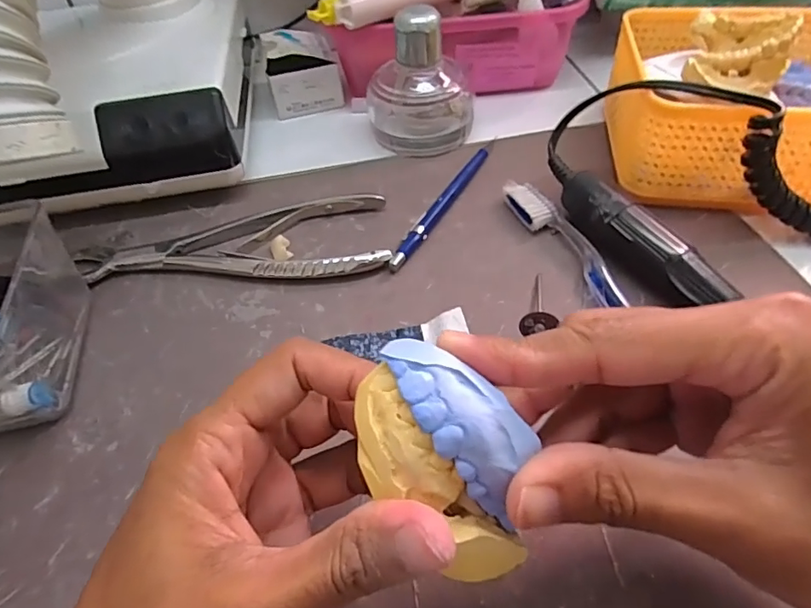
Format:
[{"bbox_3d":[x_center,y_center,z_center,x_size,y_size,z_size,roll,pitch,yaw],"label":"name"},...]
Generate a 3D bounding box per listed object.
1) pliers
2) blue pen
[{"bbox_3d":[-0.100,-0.033,0.304,0.177,0.010,0.064,-7,49,-2],"label":"pliers"},{"bbox_3d":[0.026,-0.067,0.320,0.011,0.011,0.134,24,55,23],"label":"blue pen"}]

